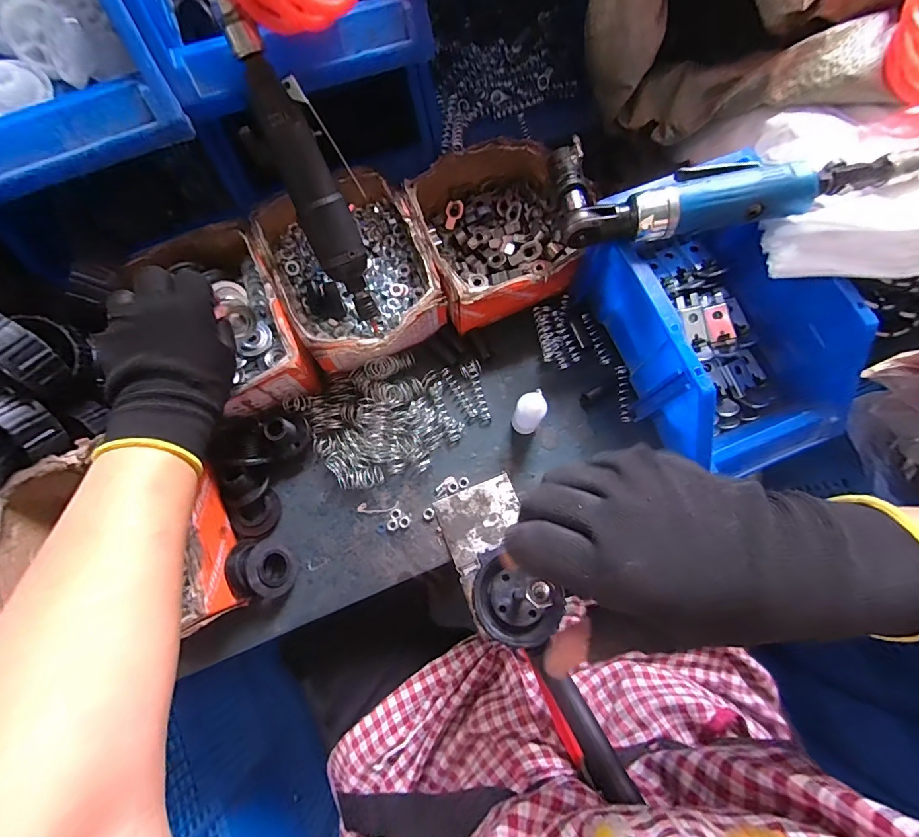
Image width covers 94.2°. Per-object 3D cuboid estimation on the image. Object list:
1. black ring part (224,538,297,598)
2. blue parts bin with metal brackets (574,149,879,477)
[{"bbox_3d":[-0.165,0.125,0.358,0.020,0.051,0.051,-27,75,21],"label":"black ring part"},{"bbox_3d":[0.219,-0.071,0.370,0.145,0.104,0.229,-25,76,-7],"label":"blue parts bin with metal brackets"}]

